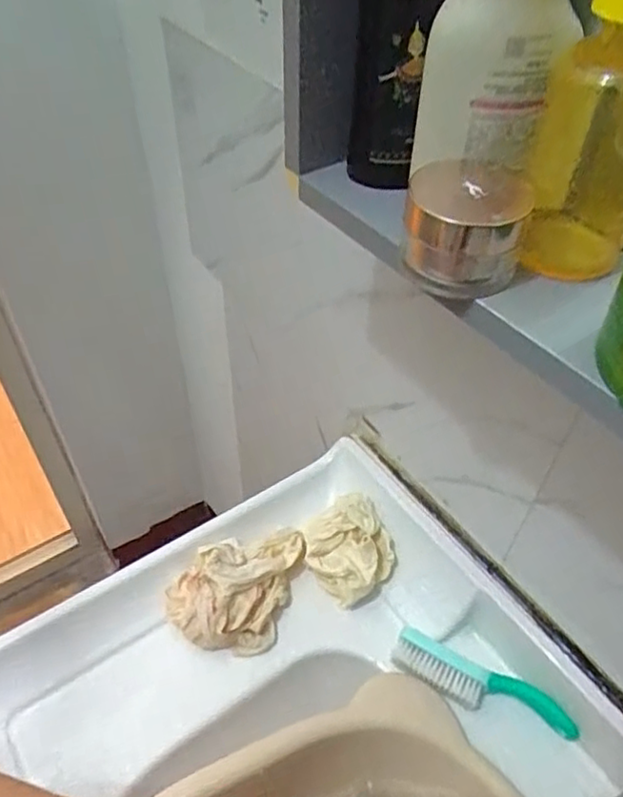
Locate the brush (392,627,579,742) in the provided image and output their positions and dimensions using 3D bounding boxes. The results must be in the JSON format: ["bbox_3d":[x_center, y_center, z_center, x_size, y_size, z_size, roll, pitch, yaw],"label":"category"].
[{"bbox_3d":[0.150,0.250,0.539,0.158,0.024,0.037,17,48,15],"label":"brush"}]

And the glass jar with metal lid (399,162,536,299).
[{"bbox_3d":[0.077,-0.087,0.311,0.056,0.042,0.059,1,46,-1],"label":"glass jar with metal lid"}]

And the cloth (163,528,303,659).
[{"bbox_3d":[-0.060,0.180,0.584,0.138,0.072,0.085,-25,52,-24],"label":"cloth"}]

